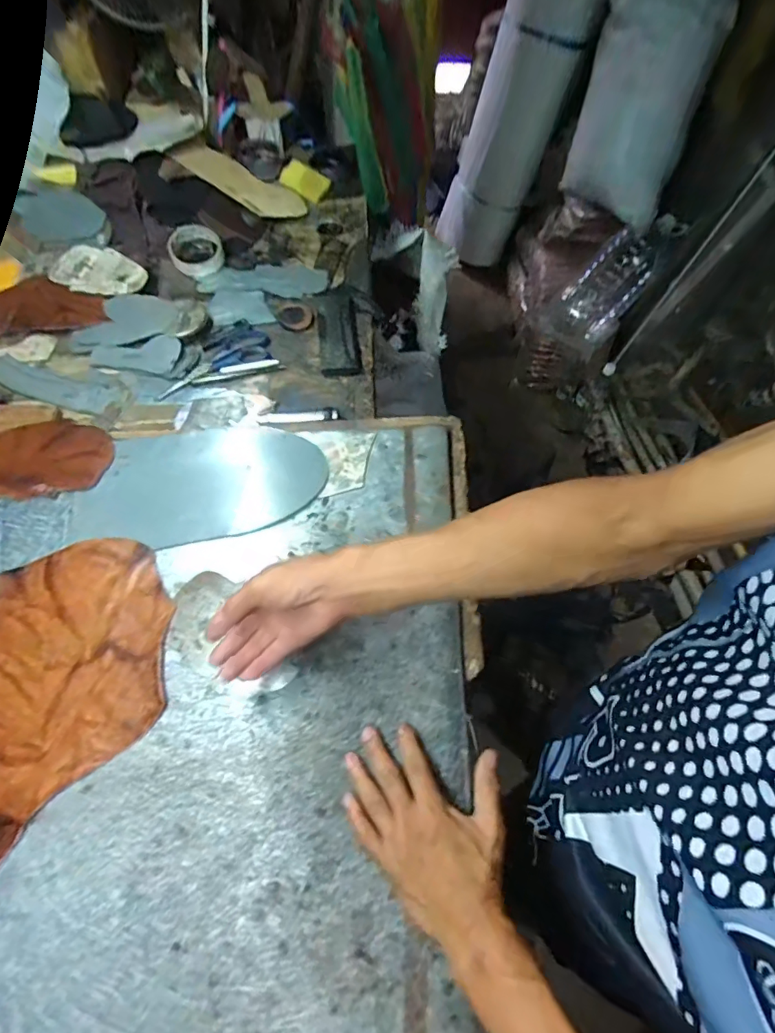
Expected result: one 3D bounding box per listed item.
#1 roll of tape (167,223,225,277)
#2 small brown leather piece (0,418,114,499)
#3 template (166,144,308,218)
[{"bbox_3d":[-0.320,-0.445,0.837,0.085,0.033,0.094,-20,65,-10],"label":"roll of tape"},{"bbox_3d":[-0.429,-0.073,0.627,0.167,0.018,0.102,-5,63,-3],"label":"small brown leather piece"},{"bbox_3d":[-0.262,-0.602,0.899,0.239,0.019,0.101,27,58,-3],"label":"template"}]

